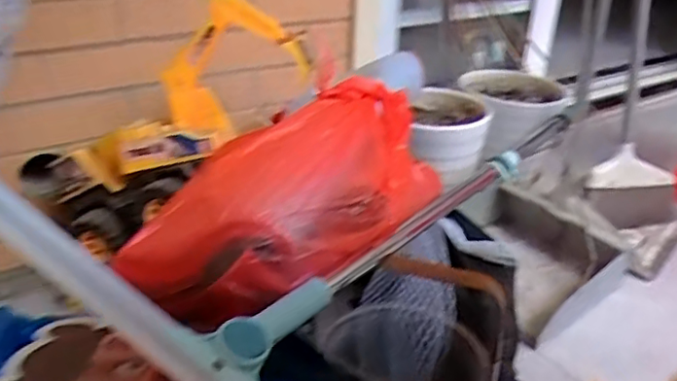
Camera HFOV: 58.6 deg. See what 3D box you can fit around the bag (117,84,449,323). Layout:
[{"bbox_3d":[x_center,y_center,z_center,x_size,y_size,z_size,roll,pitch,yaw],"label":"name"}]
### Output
[{"bbox_3d":[-0.056,-0.009,0.604,0.209,0.103,0.355,18,32,27],"label":"bag"}]

